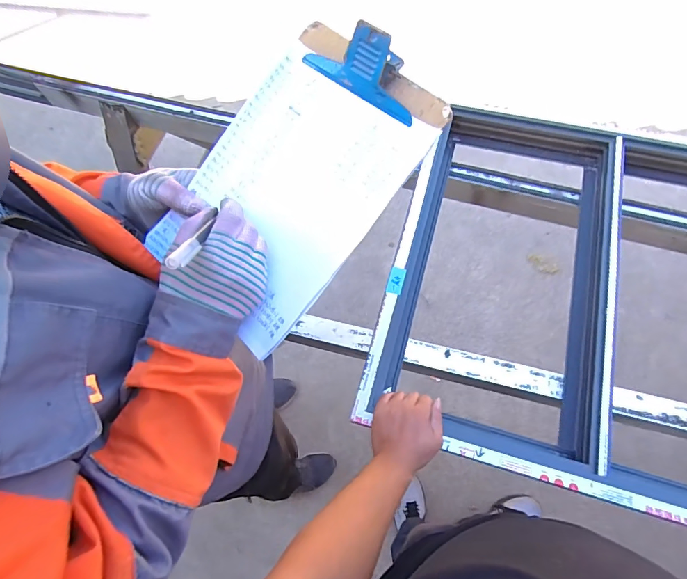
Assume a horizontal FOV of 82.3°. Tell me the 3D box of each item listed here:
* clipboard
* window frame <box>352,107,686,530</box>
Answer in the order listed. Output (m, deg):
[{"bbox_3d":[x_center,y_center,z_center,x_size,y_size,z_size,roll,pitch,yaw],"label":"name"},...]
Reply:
[{"bbox_3d":[-0.054,-0.115,0.417,0.210,0.029,0.317,35,93,15],"label":"clipboard"},{"bbox_3d":[0.568,0.020,0.690,0.949,0.110,0.697,15,70,8],"label":"window frame"}]

